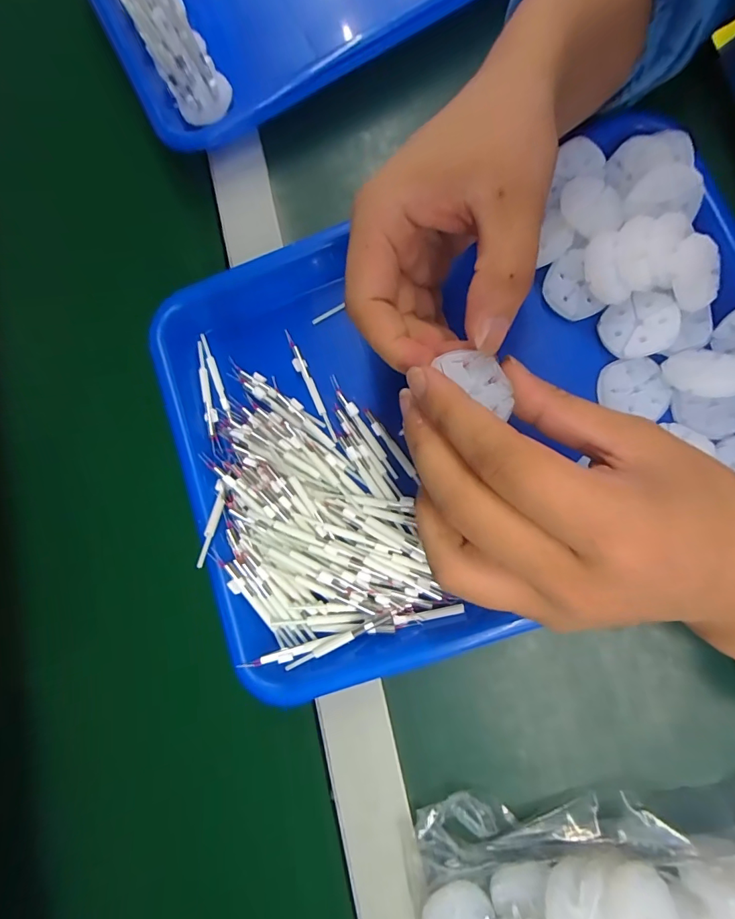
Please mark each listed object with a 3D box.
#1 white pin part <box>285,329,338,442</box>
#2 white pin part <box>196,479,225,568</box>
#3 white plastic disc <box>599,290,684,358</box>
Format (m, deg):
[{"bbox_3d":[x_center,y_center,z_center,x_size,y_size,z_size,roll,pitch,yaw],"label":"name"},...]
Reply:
[{"bbox_3d":[-0.036,-0.046,0.278,0.008,0.004,0.077,-27,79,3],"label":"white pin part"},{"bbox_3d":[-0.086,0.034,0.247,0.006,0.004,0.055,0,49,1],"label":"white pin part"},{"bbox_3d":[0.149,-0.074,0.246,0.037,0.005,0.034,-6,77,28],"label":"white plastic disc"}]

